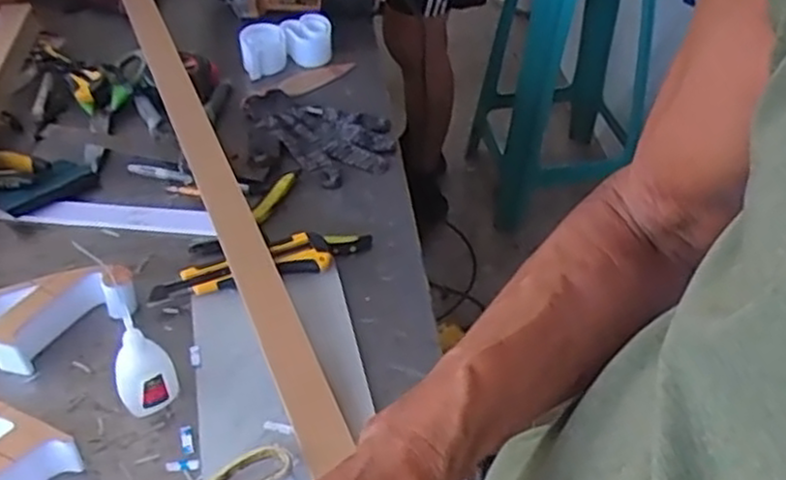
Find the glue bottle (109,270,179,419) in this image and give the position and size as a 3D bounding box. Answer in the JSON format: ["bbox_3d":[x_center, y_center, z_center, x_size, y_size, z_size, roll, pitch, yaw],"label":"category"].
[{"bbox_3d":[-0.194,0.086,0.574,0.043,0.119,0.035,-15,46,-18],"label":"glue bottle"}]

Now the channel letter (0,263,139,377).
[{"bbox_3d":[-0.295,0.065,0.648,0.137,0.046,0.061,-26,50,-27],"label":"channel letter"}]

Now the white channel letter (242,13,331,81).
[{"bbox_3d":[-0.142,-0.262,1.006,0.128,0.043,0.052,-14,46,-19],"label":"white channel letter"}]

